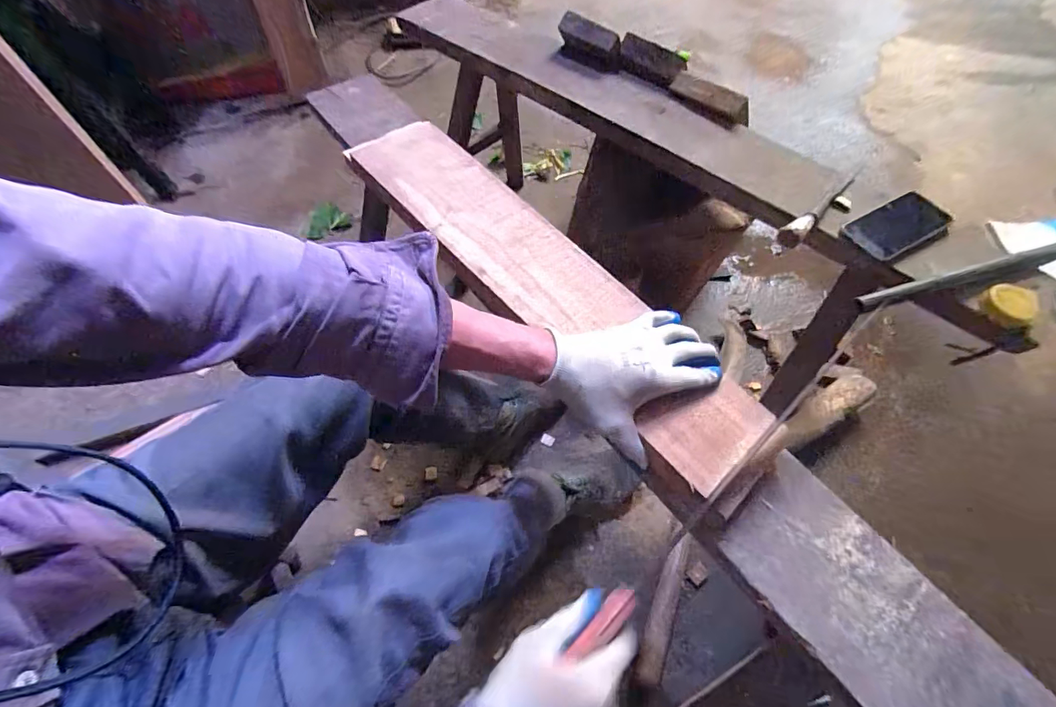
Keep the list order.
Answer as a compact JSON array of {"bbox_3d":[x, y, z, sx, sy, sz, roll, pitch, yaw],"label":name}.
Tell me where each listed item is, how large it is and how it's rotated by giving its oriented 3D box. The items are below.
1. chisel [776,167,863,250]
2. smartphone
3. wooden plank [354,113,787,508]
[{"bbox_3d":[0.430,-0.219,0.653,0.217,0.030,0.029,-40,67,-22],"label":"chisel"},{"bbox_3d":[0.526,-0.181,0.648,0.155,0.014,0.069,-27,72,-12],"label":"smartphone"},{"bbox_3d":[-0.011,-0.113,0.549,0.132,0.022,0.642,-35,64,-20],"label":"wooden plank"}]

